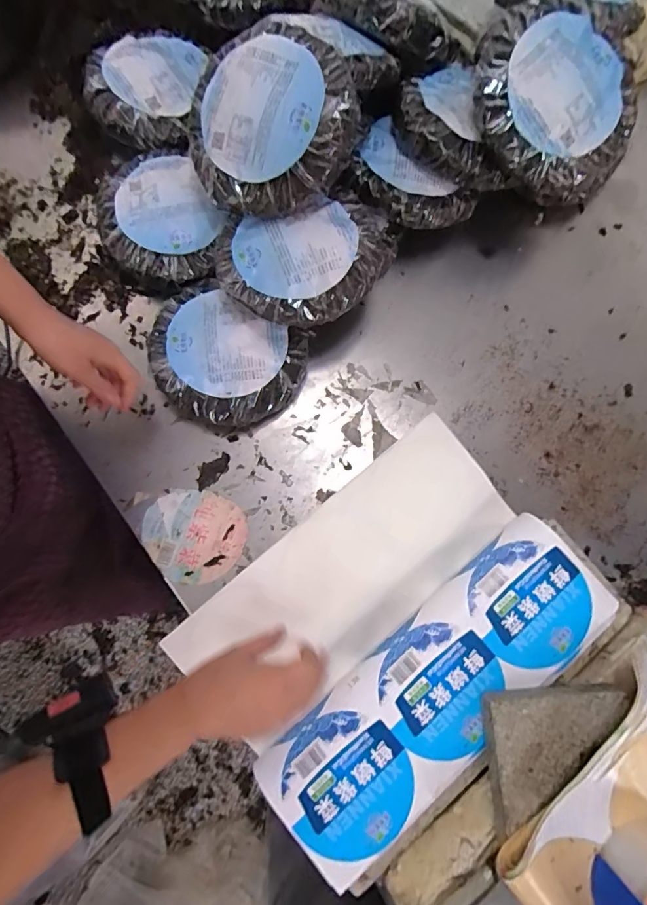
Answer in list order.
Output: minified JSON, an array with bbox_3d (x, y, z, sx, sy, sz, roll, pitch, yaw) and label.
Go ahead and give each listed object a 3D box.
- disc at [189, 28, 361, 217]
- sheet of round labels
[{"bbox_3d":[-0.064,-0.377,0.510,0.195,0.030,0.188,2,98,15],"label":"disc"},{"bbox_3d":[0.080,0.203,0.523,0.419,0.059,0.322,-41,80,-11],"label":"sheet of round labels"}]

